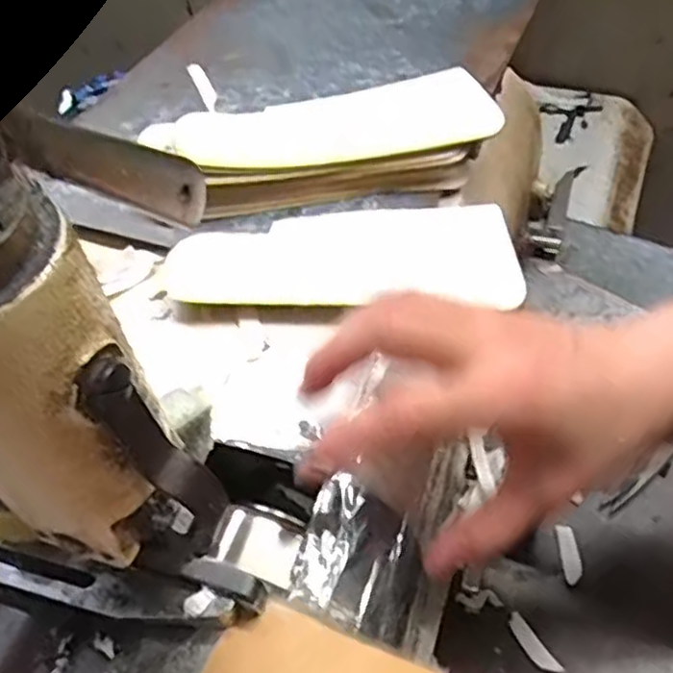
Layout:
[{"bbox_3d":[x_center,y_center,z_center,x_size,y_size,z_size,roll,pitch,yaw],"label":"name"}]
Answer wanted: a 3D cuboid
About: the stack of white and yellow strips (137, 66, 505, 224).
[{"bbox_3d":[-0.006,-0.108,0.404,0.184,0.034,0.073,-11,52,-4],"label":"stack of white and yellow strips"}]

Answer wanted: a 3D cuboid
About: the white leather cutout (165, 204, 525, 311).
[{"bbox_3d":[0.001,-0.038,0.363,0.173,0.006,0.065,-4,52,5],"label":"white leather cutout"}]

